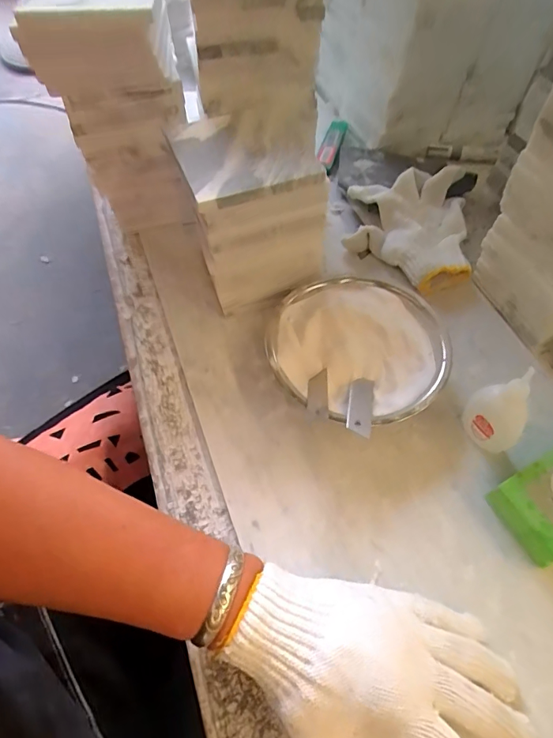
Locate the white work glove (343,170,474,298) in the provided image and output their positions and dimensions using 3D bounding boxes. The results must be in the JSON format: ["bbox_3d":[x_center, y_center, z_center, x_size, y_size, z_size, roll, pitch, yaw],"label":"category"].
[{"bbox_3d":[0.137,-0.149,0.482,0.121,0.035,0.148,6,61,4],"label":"white work glove"}]

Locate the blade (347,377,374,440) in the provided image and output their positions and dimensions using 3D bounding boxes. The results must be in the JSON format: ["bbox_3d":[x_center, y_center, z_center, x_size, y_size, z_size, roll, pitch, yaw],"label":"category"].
[{"bbox_3d":[0.066,0.029,0.359,0.020,0.008,0.058,11,40,7],"label":"blade"}]

